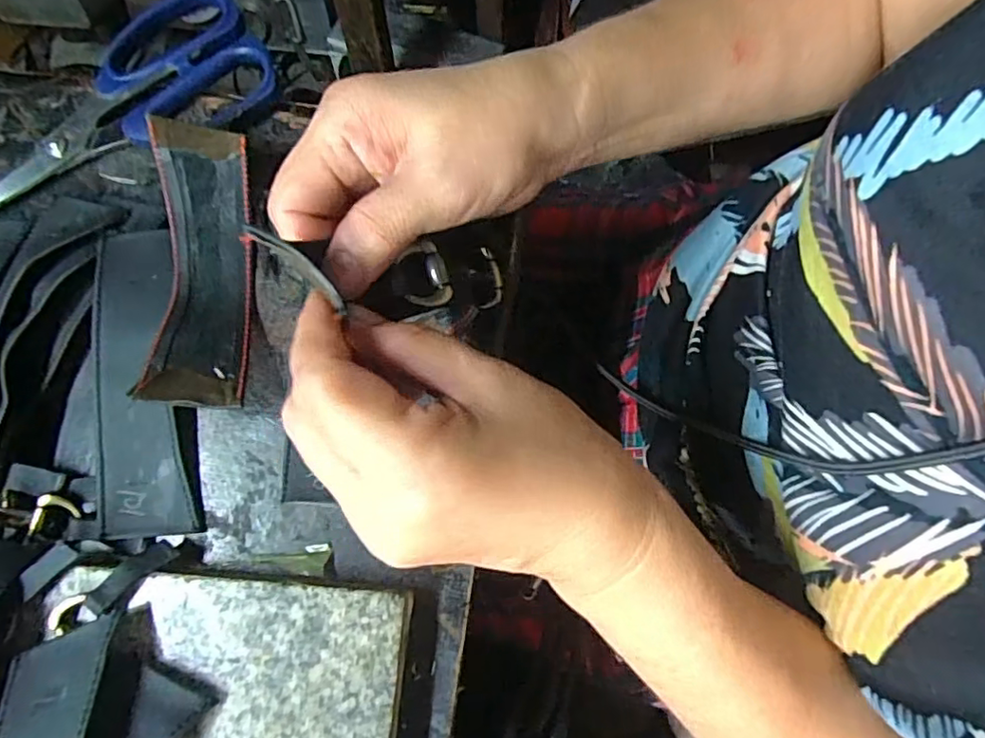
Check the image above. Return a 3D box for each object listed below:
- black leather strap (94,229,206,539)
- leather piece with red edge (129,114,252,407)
[{"bbox_3d":[-0.158,0.004,0.259,0.039,0.005,0.136,-9,82,-8],"label":"black leather strap"},{"bbox_3d":[-0.128,-0.044,0.260,0.036,0.037,0.123,-3,78,-1],"label":"leather piece with red edge"}]

